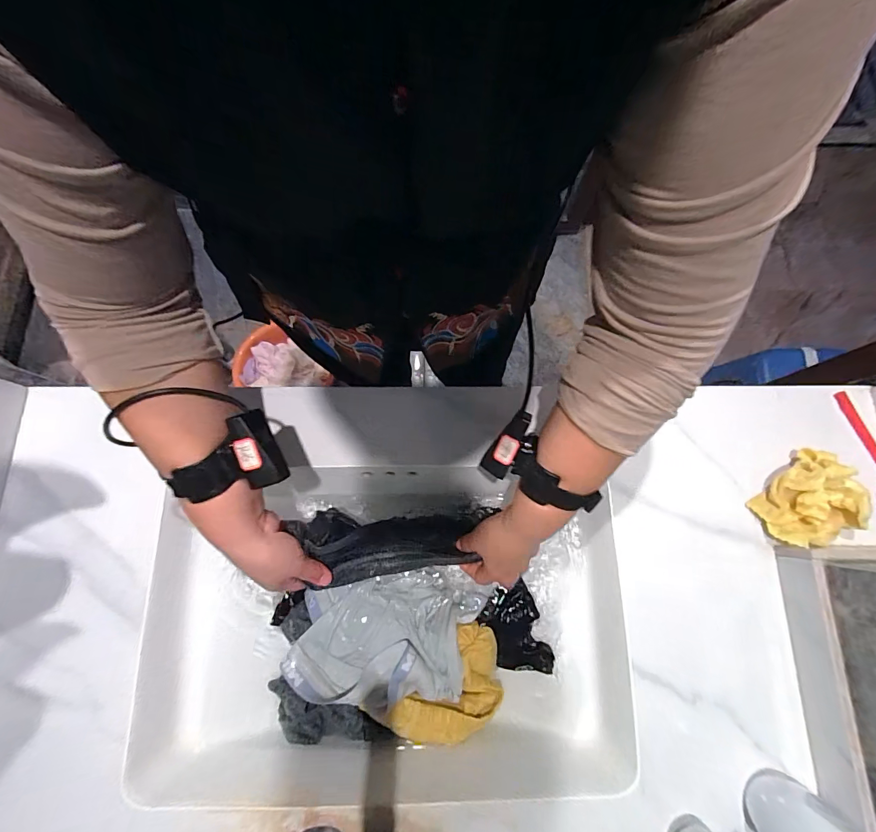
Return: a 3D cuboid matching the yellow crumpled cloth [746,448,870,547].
[{"bbox_3d":[0.430,0.100,0.464,0.105,0.052,0.093,-37,80,-9],"label":"yellow crumpled cloth"}]

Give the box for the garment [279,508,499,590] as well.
[{"bbox_3d":[-0.057,0.161,0.502,0.234,0.049,0.083,3,76,-17],"label":"garment"}]

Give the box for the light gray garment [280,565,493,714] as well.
[{"bbox_3d":[-0.057,0.270,0.494,0.234,0.053,0.135,-9,76,-3],"label":"light gray garment"}]

